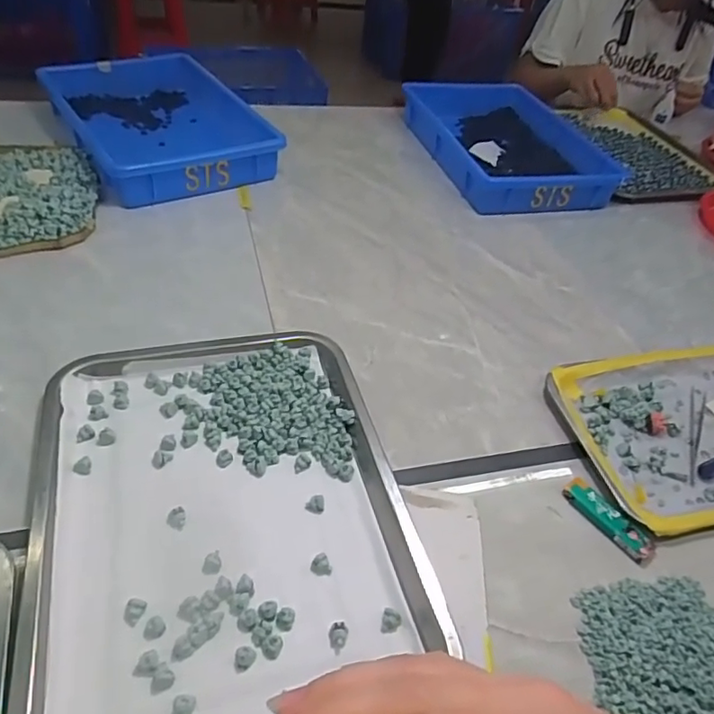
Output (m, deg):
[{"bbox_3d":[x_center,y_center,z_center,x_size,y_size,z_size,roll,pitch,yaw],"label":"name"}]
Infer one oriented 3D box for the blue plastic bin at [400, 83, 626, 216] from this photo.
[{"bbox_3d":[0.260,-0.374,0.986,0.272,0.053,0.392,-6,46,-14],"label":"blue plastic bin"}]

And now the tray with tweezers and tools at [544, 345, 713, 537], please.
[{"bbox_3d":[0.322,0.066,0.541,0.247,0.019,0.185,-7,46,-15],"label":"tray with tweezers and tools"}]

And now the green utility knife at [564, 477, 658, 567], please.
[{"bbox_3d":[0.205,0.133,0.463,0.025,0.011,0.078,-26,53,-30],"label":"green utility knife"}]

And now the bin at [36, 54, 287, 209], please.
[{"bbox_3d":[-0.310,-0.372,0.890,0.261,0.059,0.392,-23,52,-28],"label":"bin"}]

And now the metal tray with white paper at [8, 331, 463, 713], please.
[{"bbox_3d":[-0.101,0.111,0.428,0.257,0.022,0.341,-9,46,-17],"label":"metal tray with white paper"}]

